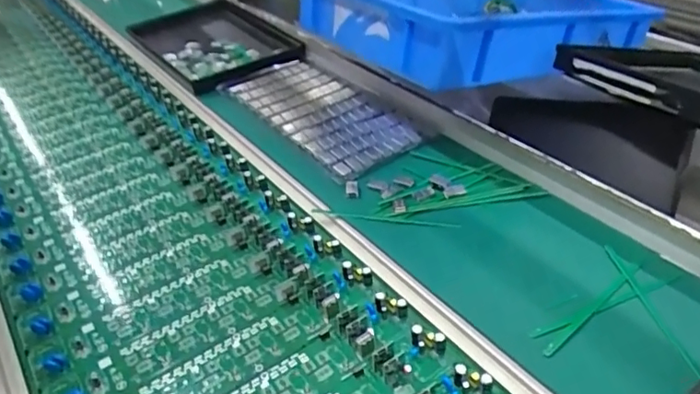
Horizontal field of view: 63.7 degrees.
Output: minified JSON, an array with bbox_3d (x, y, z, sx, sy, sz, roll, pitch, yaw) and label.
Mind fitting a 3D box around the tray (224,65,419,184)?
[{"bbox_3d":[-0.041,-0.116,0.757,0.132,0.016,0.315,-24,41,-25],"label":"tray"}]

